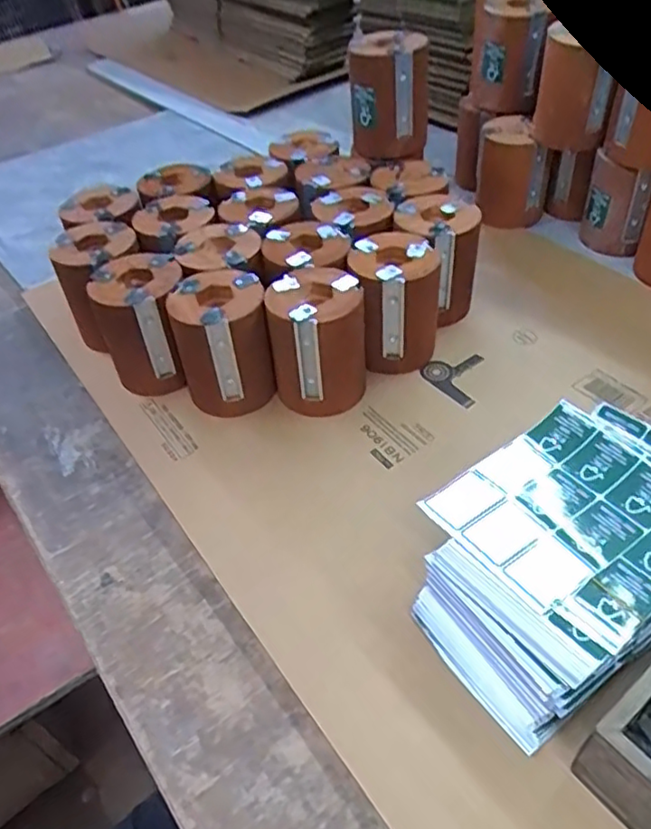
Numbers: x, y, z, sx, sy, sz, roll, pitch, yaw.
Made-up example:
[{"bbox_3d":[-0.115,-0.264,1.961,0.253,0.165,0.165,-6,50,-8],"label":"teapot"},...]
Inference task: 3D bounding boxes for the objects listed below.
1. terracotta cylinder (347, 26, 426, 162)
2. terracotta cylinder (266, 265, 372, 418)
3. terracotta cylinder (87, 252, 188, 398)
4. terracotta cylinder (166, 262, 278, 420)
[{"bbox_3d":[0.067,-0.337,0.683,0.080,0.104,0.079,-1,45,6],"label":"terracotta cylinder"},{"bbox_3d":[-0.004,-0.062,0.541,0.079,0.099,0.089,-5,45,2],"label":"terracotta cylinder"},{"bbox_3d":[-0.159,-0.077,0.573,0.078,0.108,0.085,-21,46,-14],"label":"terracotta cylinder"},{"bbox_3d":[-0.086,-0.059,0.547,0.079,0.099,0.080,-17,46,-10],"label":"terracotta cylinder"}]

